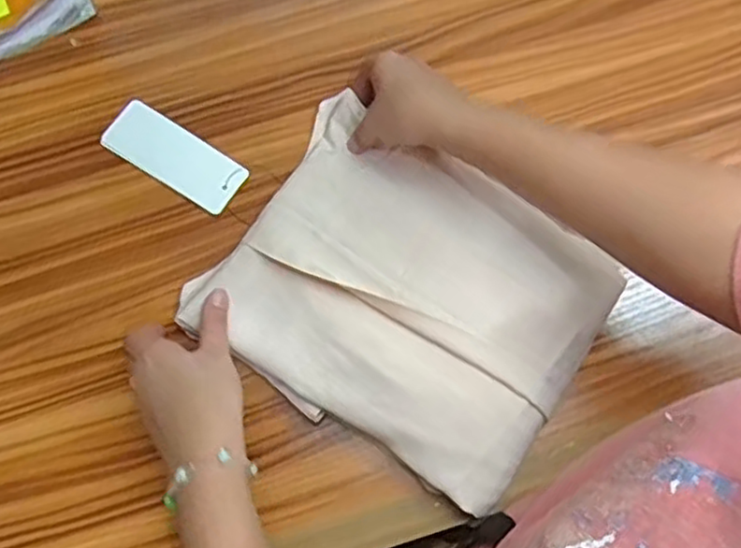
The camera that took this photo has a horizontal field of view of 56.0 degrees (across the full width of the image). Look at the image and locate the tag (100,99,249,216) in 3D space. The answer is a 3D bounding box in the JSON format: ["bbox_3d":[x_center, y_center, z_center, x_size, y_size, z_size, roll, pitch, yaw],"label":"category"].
[{"bbox_3d":[-0.157,-0.094,0.558,0.117,0.004,0.046,33,79,8],"label":"tag"}]

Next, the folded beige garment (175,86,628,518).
[{"bbox_3d":[0.023,0.013,0.496,0.258,0.034,0.204,34,79,9],"label":"folded beige garment"}]

